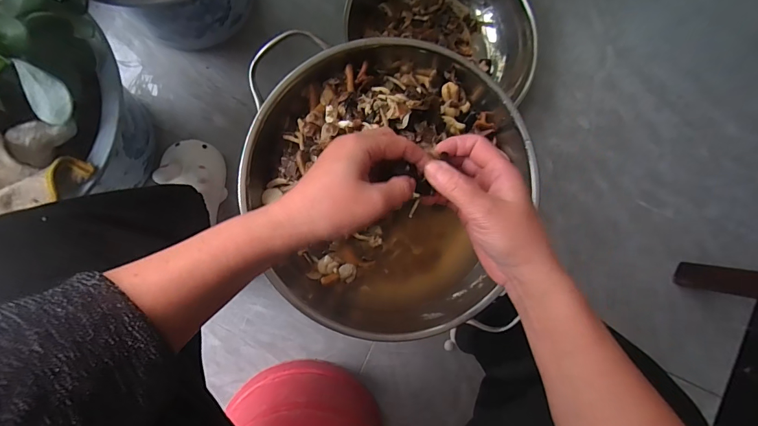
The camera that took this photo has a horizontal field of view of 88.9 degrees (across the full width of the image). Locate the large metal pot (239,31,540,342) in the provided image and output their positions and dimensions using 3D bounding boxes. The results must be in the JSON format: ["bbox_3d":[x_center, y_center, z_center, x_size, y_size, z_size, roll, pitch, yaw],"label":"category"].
[{"bbox_3d":[0.003,-0.037,0.481,0.315,0.101,0.362,16,87,-9],"label":"large metal pot"}]

